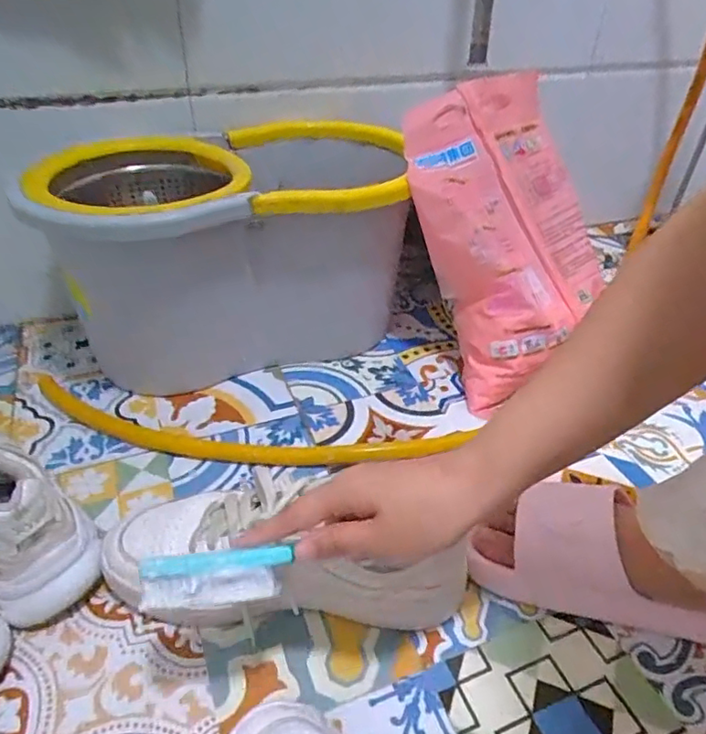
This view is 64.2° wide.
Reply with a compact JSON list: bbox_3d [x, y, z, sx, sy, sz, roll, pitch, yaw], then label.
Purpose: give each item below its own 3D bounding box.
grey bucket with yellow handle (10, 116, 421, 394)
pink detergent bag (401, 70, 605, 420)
[{"bbox_3d":[-0.136,-0.144,0.674,0.385,0.206,0.233,-11,38,-17],"label":"grey bucket with yellow handle"},{"bbox_3d":[0.184,-0.159,0.666,0.245,0.345,0.079,-24,2,-26],"label":"pink detergent bag"}]

